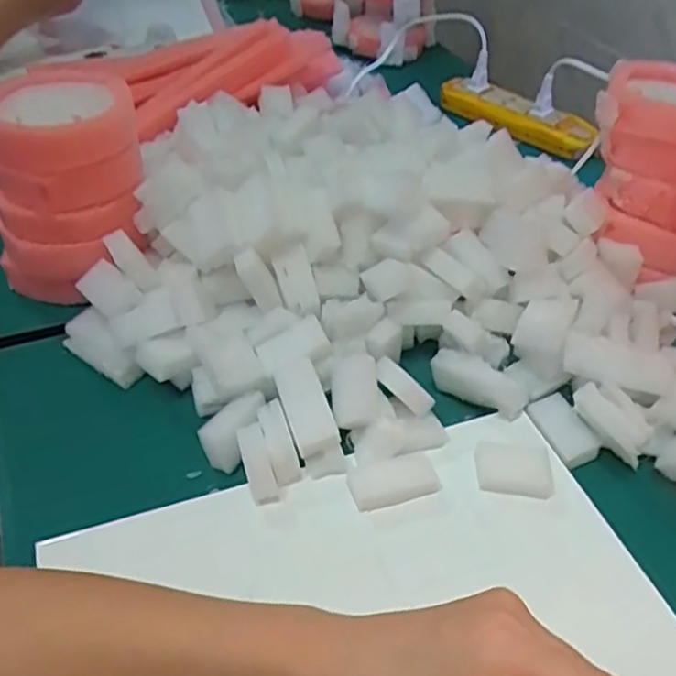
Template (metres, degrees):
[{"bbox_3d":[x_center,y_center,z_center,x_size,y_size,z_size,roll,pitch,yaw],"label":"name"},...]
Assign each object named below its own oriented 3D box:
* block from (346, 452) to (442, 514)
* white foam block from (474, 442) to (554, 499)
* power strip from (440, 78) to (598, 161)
[{"bbox_3d":[0.032,0.083,0.389,0.050,0.015,0.023,-10,44,-15],"label":"block"},{"bbox_3d":[0.102,0.077,0.397,0.043,0.008,0.030,8,43,5],"label":"white foam block"},{"bbox_3d":[0.192,-0.242,0.735,0.049,0.033,0.176,-31,53,-32],"label":"power strip"}]

